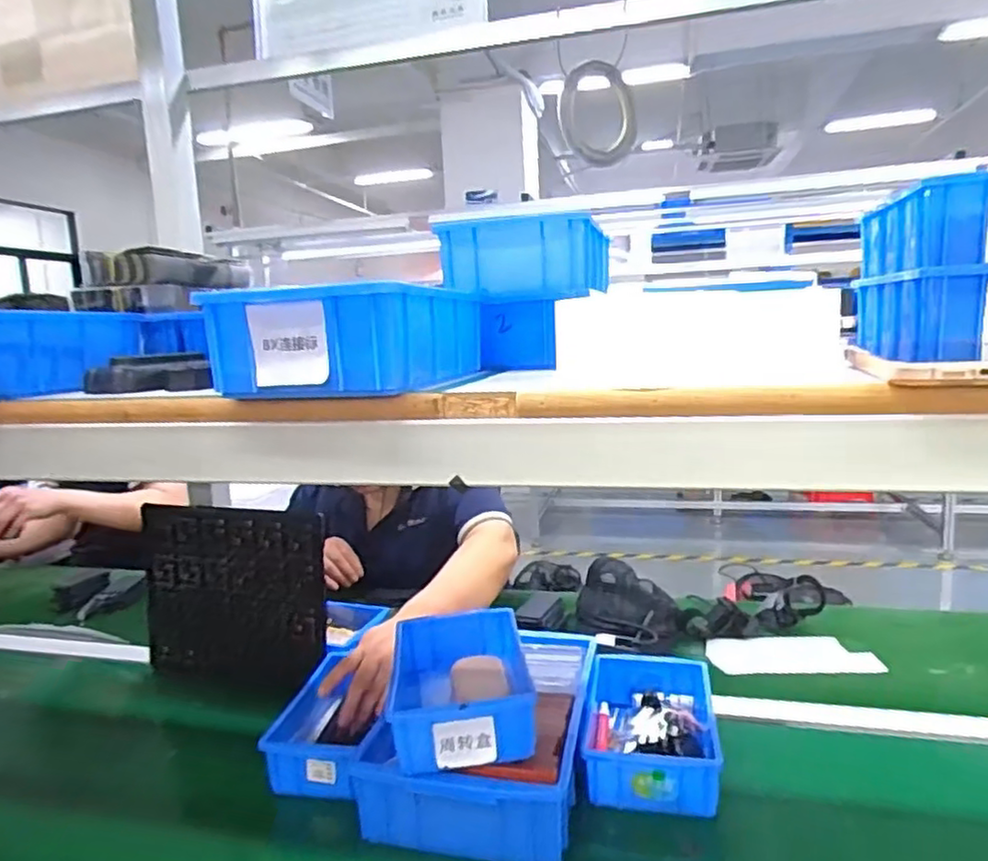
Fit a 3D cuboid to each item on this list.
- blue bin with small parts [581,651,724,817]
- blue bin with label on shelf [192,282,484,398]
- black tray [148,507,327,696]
[{"bbox_3d":[0.173,0.333,0.741,0.132,0.068,0.199,-1,10,13],"label":"blue bin with small parts"},{"bbox_3d":[-0.092,-0.064,0.468,0.127,0.061,0.177,0,10,17],"label":"blue bin with label on shelf"},{"bbox_3d":[-0.363,0.231,0.927,0.284,0.239,0.022,1,1,12],"label":"black tray"}]

